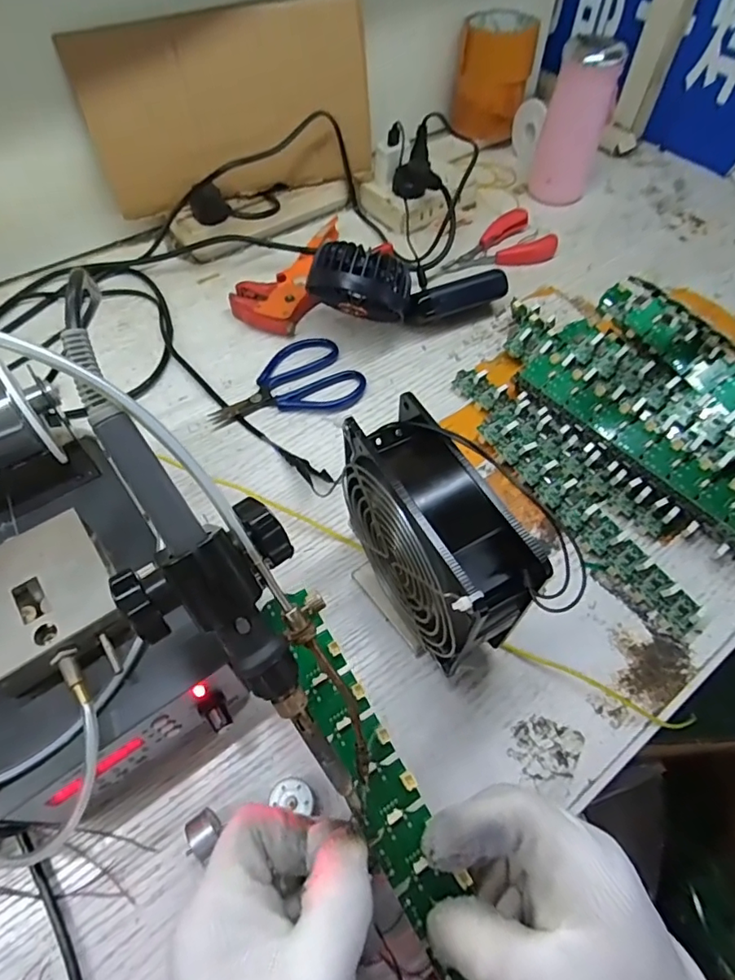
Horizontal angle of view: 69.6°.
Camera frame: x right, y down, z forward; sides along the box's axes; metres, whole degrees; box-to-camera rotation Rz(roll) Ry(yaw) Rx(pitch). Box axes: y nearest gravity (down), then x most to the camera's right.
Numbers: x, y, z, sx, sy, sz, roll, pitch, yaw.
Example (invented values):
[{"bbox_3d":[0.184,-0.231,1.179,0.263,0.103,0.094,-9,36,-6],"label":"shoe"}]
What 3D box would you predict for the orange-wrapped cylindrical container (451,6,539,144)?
[{"bbox_3d":[0.152,-0.506,0.653,0.086,0.106,0.084,0,58,-1],"label":"orange-wrapped cylindrical container"}]

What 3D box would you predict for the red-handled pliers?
[{"bbox_3d":[0.126,-0.255,0.559,0.134,0.019,0.069,-24,61,-15],"label":"red-handled pliers"}]

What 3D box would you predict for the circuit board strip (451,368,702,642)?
[{"bbox_3d":[0.144,-0.006,0.395,0.047,0.019,0.253,-24,61,-15],"label":"circuit board strip"}]

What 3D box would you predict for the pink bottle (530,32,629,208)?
[{"bbox_3d":[0.227,-0.399,0.581,0.068,0.137,0.064,17,59,10],"label":"pink bottle"}]

